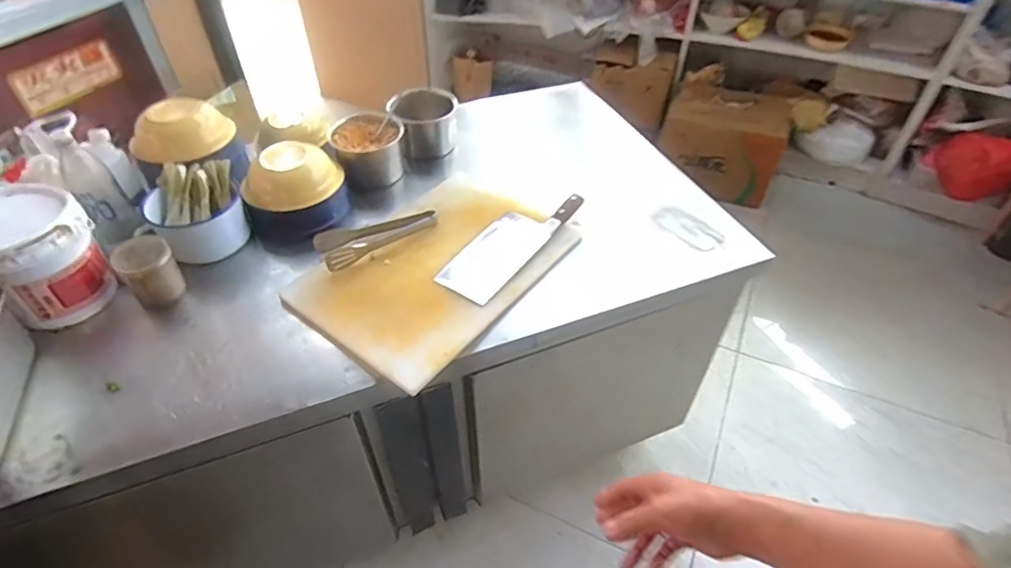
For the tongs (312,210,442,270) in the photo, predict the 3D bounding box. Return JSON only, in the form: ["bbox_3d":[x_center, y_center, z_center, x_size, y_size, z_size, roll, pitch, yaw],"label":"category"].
[{"bbox_3d":[-0.246,-0.093,1.060,0.238,0.043,0.085,-31,53,-28],"label":"tongs"}]

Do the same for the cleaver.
[{"bbox_3d":[0.020,-0.089,1.060,0.114,0.021,0.345,28,51,24],"label":"cleaver"}]

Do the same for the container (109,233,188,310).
[{"bbox_3d":[-0.609,-0.016,0.953,0.084,0.097,0.081,-32,54,-29],"label":"container"}]

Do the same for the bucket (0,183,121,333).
[{"bbox_3d":[-0.760,-0.036,0.898,0.168,0.203,0.177,34,54,28],"label":"bucket"}]

